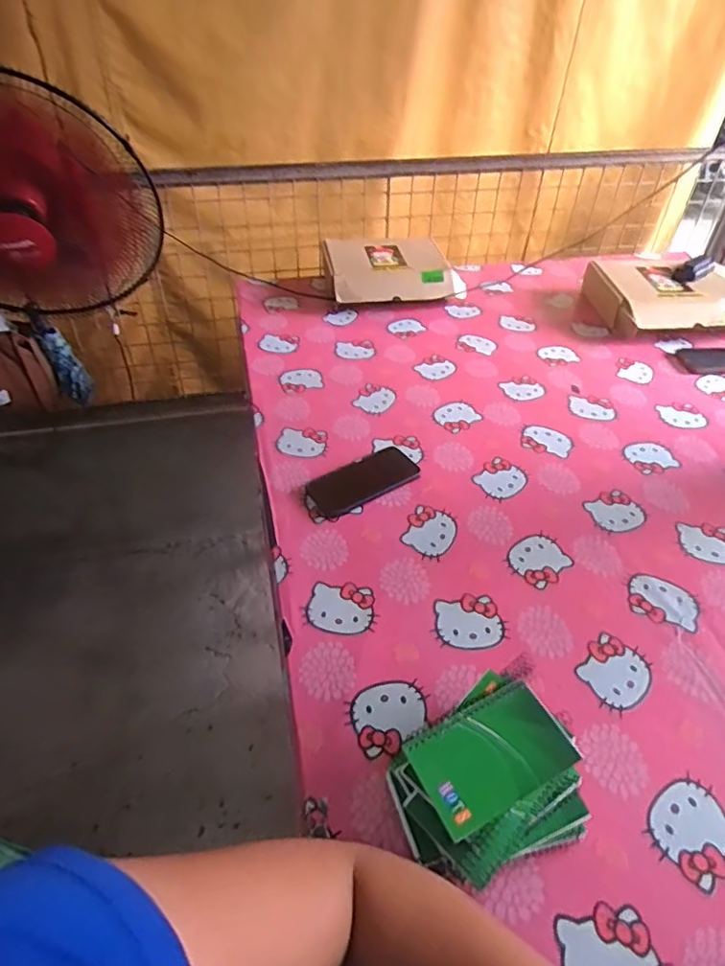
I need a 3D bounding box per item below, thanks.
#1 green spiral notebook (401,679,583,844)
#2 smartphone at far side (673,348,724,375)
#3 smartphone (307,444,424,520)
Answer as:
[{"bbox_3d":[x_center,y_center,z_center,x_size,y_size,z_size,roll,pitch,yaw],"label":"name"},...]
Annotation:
[{"bbox_3d":[0.108,0.229,0.478,0.128,0.009,0.083,-20,48,-21],"label":"green spiral notebook"},{"bbox_3d":[0.709,-0.243,1.114,0.174,0.010,0.092,0,44,-2],"label":"smartphone at far side"},{"bbox_3d":[0.002,-0.005,0.834,0.166,0.008,0.085,-28,51,-27],"label":"smartphone"}]

